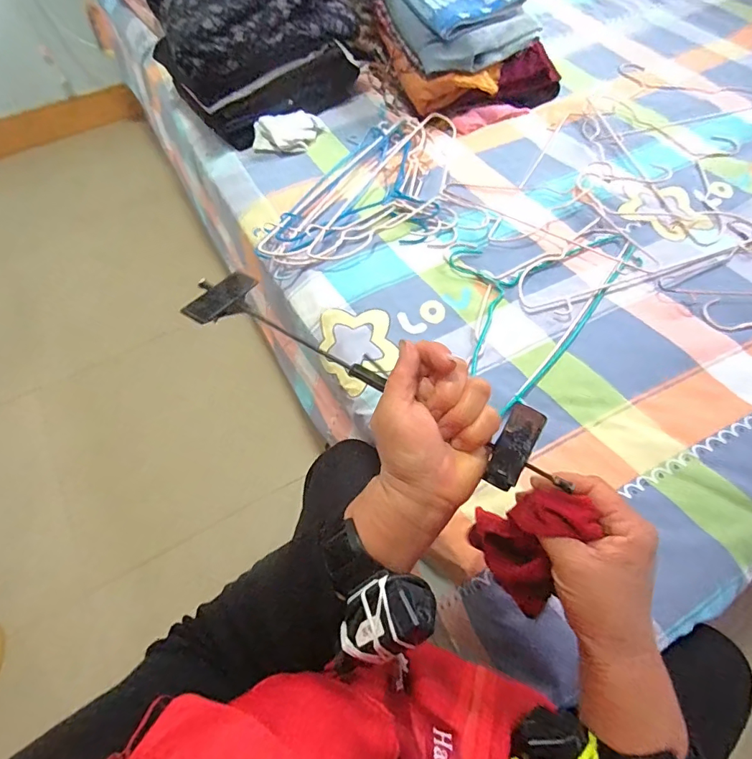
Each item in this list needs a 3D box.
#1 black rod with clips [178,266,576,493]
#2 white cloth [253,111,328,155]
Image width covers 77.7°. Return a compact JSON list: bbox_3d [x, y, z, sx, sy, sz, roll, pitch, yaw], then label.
[{"bbox_3d":[-0.002,-0.001,0.334,0.275,0.031,0.056,27,61,5],"label":"black rod with clips"},{"bbox_3d":[-0.175,-0.510,0.965,0.155,0.047,0.088,-24,62,-16],"label":"white cloth"}]

